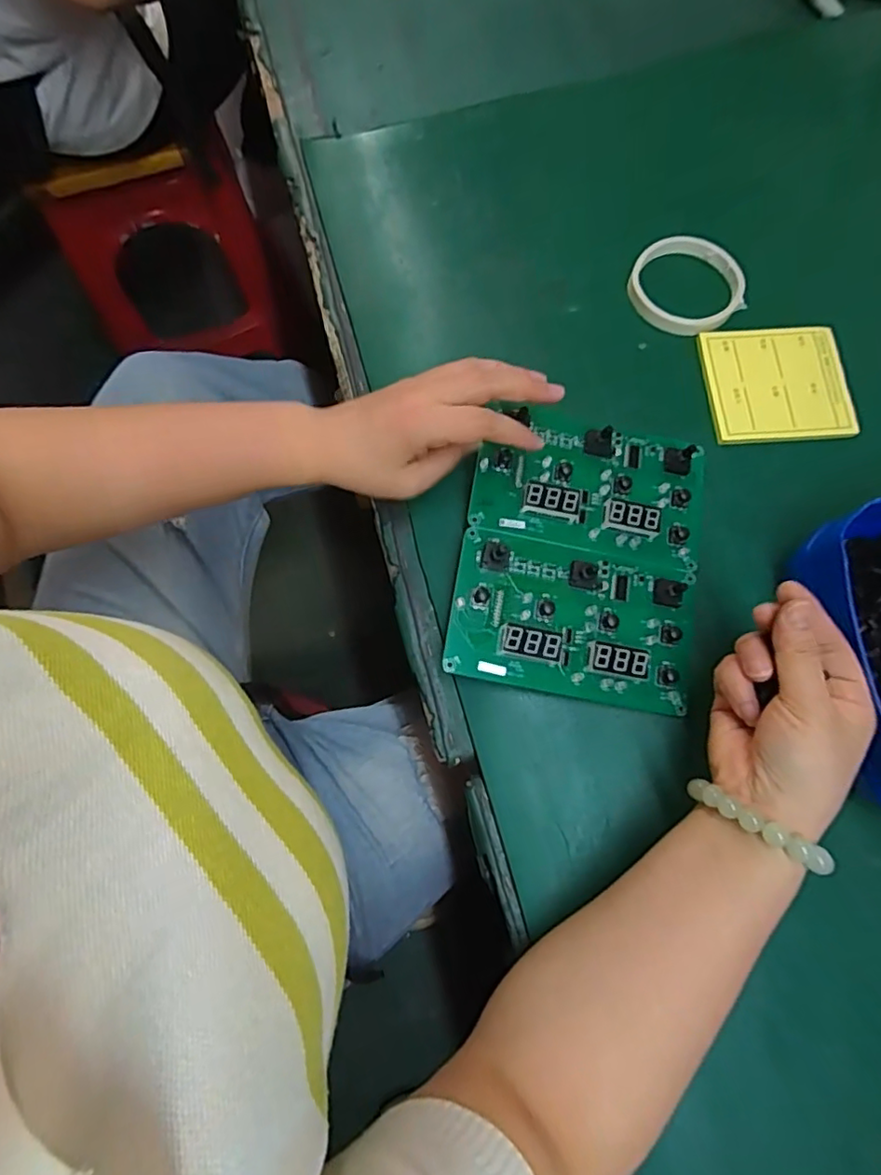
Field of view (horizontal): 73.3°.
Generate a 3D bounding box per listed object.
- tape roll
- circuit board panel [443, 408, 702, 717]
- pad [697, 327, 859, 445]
[{"bbox_3d":[0.203,-0.249,0.486,0.091,0.016,0.087,0,74,-1],"label":"tape roll"},{"bbox_3d":[0.098,-0.025,0.411,0.161,0.027,0.196,10,74,2],"label":"circuit board panel"},{"bbox_3d":[0.265,-0.160,0.467,0.109,0.007,0.098,-3,74,-2],"label":"pad"}]

